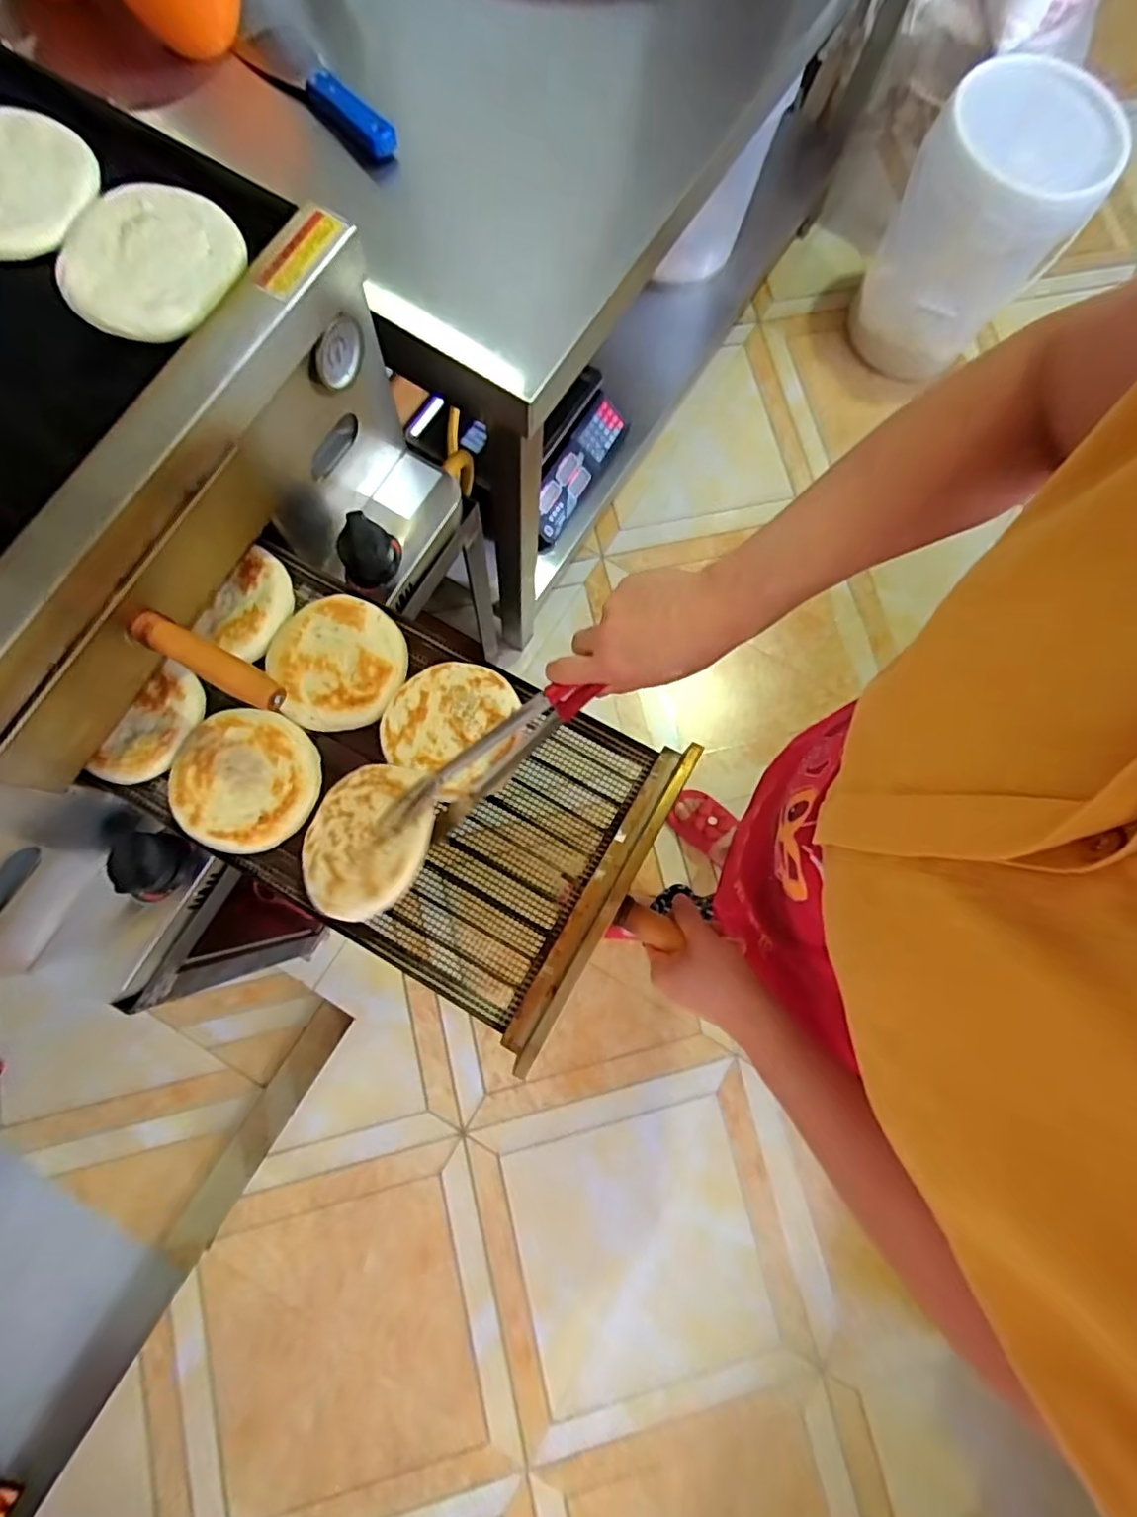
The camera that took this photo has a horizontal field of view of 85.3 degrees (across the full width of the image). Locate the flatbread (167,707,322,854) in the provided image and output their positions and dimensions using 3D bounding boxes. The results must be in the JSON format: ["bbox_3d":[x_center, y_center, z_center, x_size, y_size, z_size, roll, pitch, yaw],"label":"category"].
[{"bbox_3d":[-0.286,0.019,0.545,0.126,0.016,0.122,0,78,0],"label":"flatbread"}]

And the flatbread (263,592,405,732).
[{"bbox_3d":[-0.210,-0.088,0.567,0.117,0.016,0.118,0,78,0],"label":"flatbread"}]

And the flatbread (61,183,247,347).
[{"bbox_3d":[-0.309,-0.371,0.461,0.120,0.014,0.123,0,78,0],"label":"flatbread"}]

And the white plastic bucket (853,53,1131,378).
[{"bbox_3d":[0.869,-1.136,1.338,0.289,0.431,0.358,1,78,0],"label":"white plastic bucket"}]

